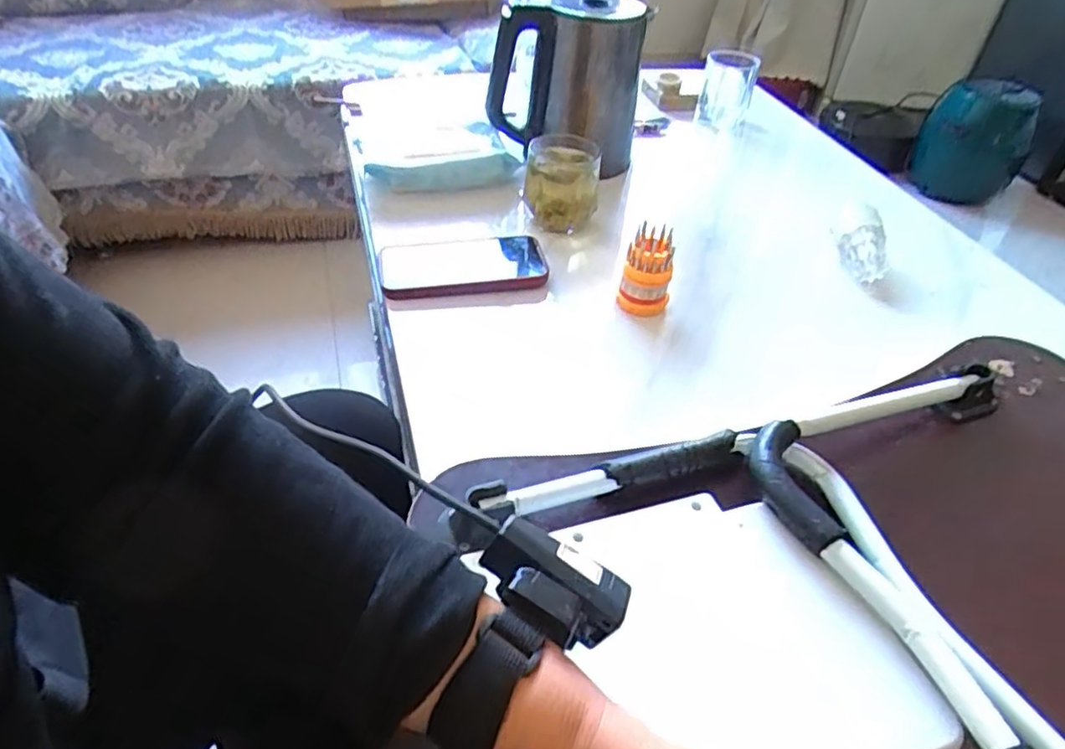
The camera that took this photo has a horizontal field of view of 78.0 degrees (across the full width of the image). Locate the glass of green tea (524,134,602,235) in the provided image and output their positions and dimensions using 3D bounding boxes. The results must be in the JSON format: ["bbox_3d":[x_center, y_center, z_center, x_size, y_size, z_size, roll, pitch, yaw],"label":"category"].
[{"bbox_3d":[0.032,-0.208,0.718,0.078,0.078,0.070,4,44,-1],"label":"glass of green tea"}]

